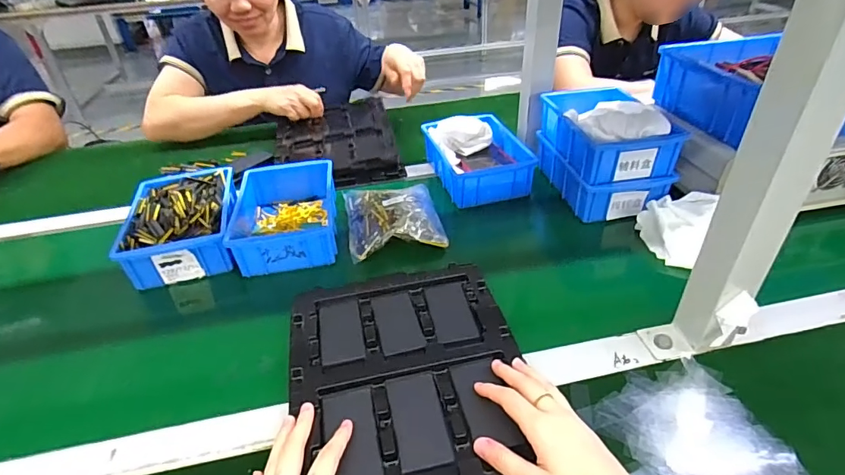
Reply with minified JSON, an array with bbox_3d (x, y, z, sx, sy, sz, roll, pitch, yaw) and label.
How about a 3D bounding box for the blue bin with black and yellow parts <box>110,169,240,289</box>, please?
[{"bbox_3d":[-0.344,-0.023,0.676,0.137,0.063,0.205,-12,37,-11],"label":"blue bin with black and yellow parts"}]

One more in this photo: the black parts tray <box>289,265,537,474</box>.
[{"bbox_3d":[-0.014,0.131,0.441,0.214,0.027,0.276,-9,37,-8],"label":"black parts tray"}]

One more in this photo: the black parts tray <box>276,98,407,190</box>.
[{"bbox_3d":[-0.170,-0.186,0.901,0.224,0.044,0.306,-9,37,-8],"label":"black parts tray"}]

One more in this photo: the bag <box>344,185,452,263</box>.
[{"bbox_3d":[-0.045,-0.038,0.669,0.128,0.035,0.159,-9,37,-8],"label":"bag"}]

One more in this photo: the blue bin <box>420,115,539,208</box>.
[{"bbox_3d":[0.092,-0.138,0.784,0.141,0.071,0.197,-11,37,-11],"label":"blue bin"}]

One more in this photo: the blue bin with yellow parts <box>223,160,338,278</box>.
[{"bbox_3d":[-0.201,-0.036,0.681,0.138,0.060,0.208,-8,37,-6],"label":"blue bin with yellow parts"}]

